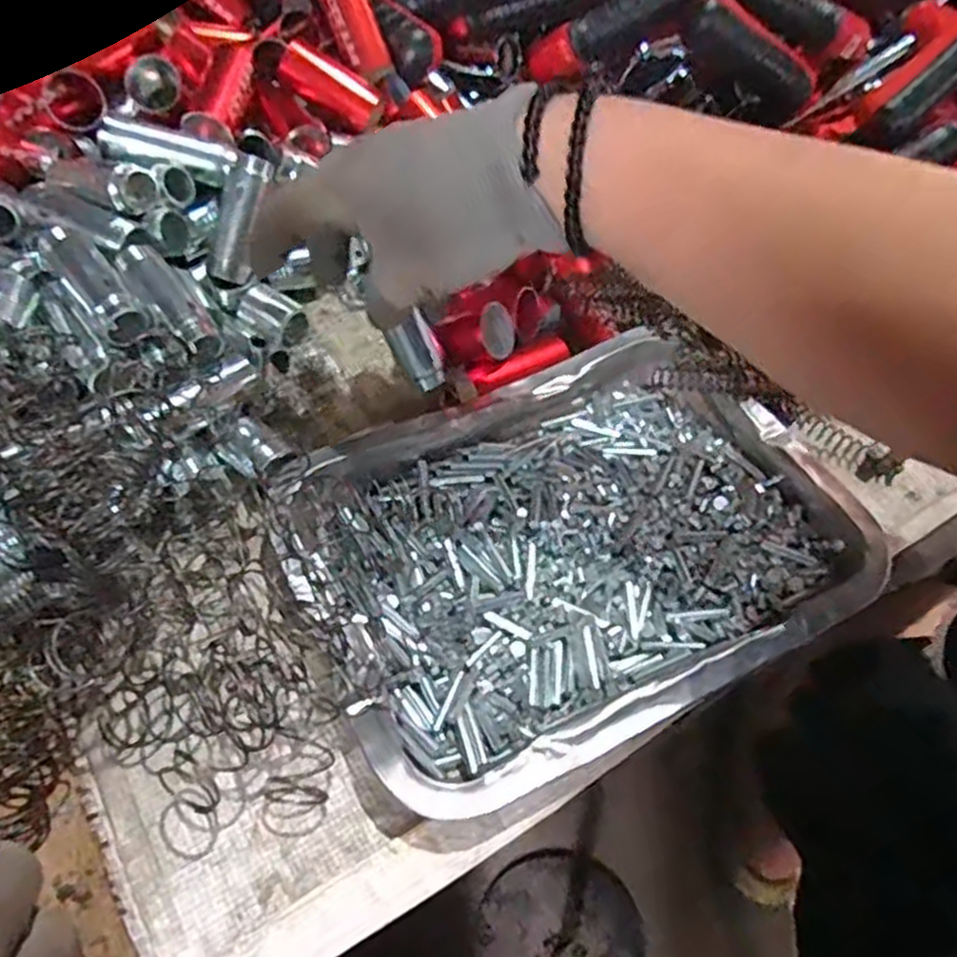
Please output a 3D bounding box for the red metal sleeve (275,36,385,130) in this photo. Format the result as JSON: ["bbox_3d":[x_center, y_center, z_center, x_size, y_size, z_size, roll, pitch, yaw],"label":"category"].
[{"bbox_3d":[-0.091,-0.243,0.462,0.065,0.018,0.023,30,54,-12],"label":"red metal sleeve"}]

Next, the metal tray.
[{"bbox_3d":[0.045,0.026,0.355,0.247,0.028,0.182,-21,59,-19],"label":"metal tray"}]

